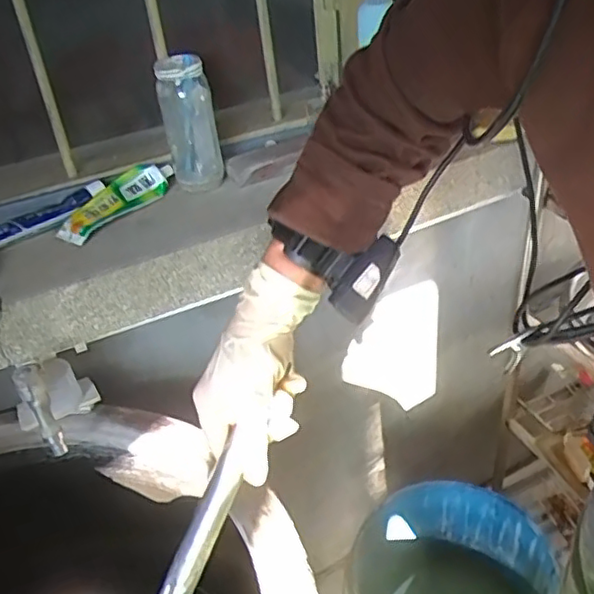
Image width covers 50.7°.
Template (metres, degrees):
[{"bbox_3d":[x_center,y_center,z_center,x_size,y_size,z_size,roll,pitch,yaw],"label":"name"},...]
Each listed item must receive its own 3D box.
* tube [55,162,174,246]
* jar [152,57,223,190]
[{"bbox_3d":[-0.234,-0.130,0.824,0.058,0.035,0.177,15,40,29],"label":"tube"},{"bbox_3d":[-0.140,-0.228,0.822,0.066,0.161,0.066,-11,34,-5],"label":"jar"}]

